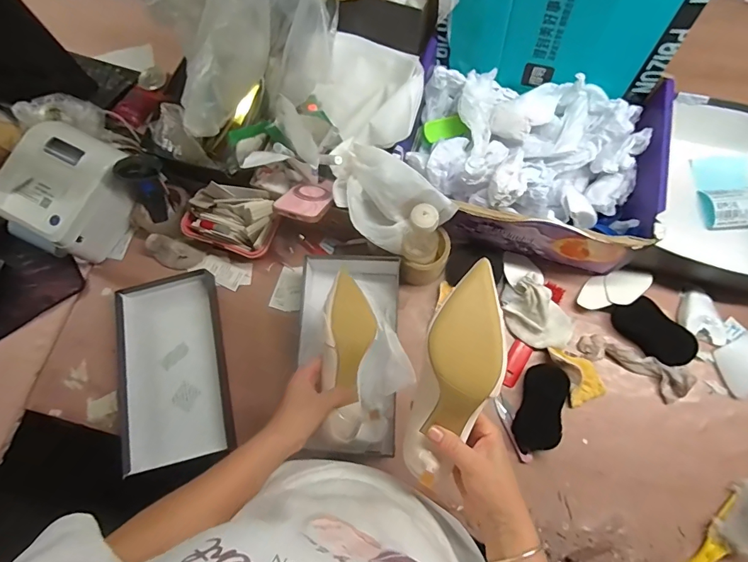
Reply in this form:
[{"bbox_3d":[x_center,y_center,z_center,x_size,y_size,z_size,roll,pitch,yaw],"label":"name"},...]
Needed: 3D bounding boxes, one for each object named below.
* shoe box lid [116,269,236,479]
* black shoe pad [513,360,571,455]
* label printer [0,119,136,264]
[{"bbox_3d":[-0.335,0.142,0.684,0.166,0.033,0.302,-14,71,-2],"label":"shoe box lid"},{"bbox_3d":[0.259,0.196,0.640,0.065,0.013,0.134,10,76,35],"label":"black shoe pad"},{"bbox_3d":[-0.539,-0.148,0.742,0.165,0.139,0.201,26,75,11],"label":"label printer"}]

